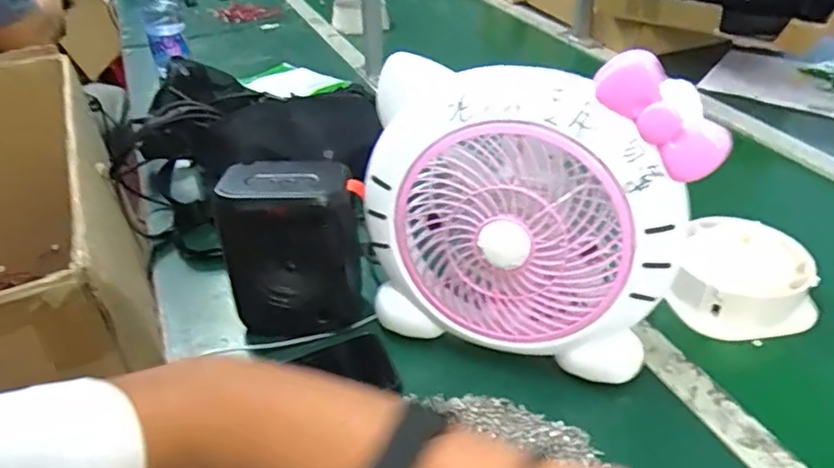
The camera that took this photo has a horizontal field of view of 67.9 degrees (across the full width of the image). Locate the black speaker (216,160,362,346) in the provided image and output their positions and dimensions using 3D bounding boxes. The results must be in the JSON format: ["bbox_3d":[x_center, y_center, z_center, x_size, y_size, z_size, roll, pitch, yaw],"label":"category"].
[{"bbox_3d":[-0.116,0.012,0.572,0.118,0.145,0.081,-12,37,-15],"label":"black speaker"}]

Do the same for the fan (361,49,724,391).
[{"bbox_3d":[0.090,-0.010,0.526,0.258,0.268,0.124,4,36,7],"label":"fan"}]

